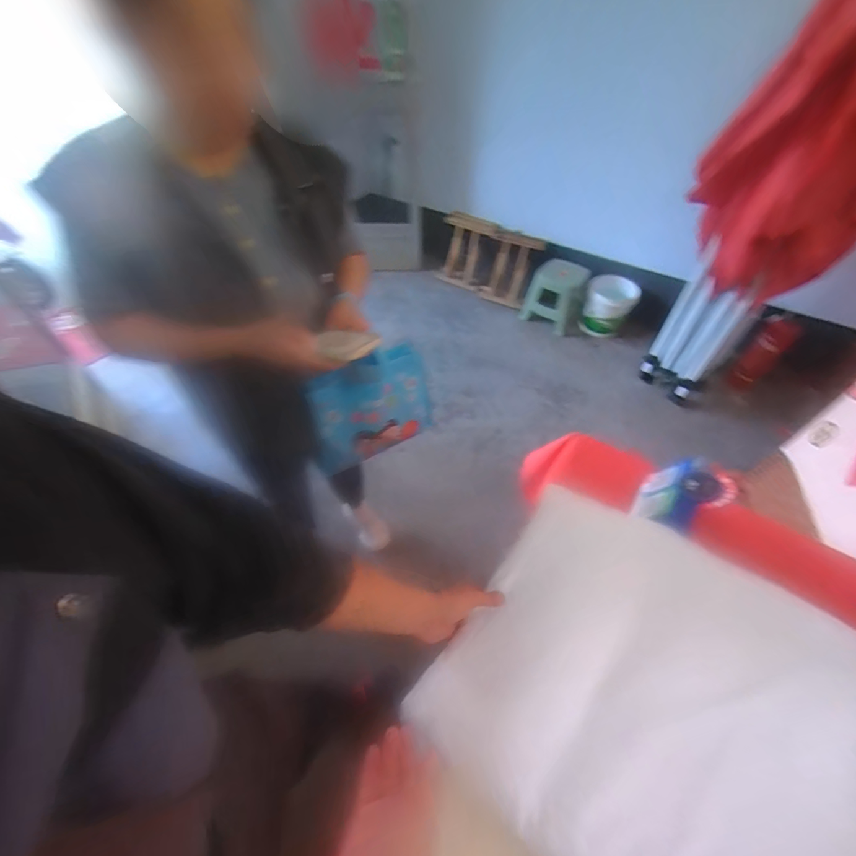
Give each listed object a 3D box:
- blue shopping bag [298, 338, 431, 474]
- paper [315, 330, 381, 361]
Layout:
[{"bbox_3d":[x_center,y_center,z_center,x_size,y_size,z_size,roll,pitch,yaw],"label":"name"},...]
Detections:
[{"bbox_3d":[-0.134,-0.036,0.908,0.265,0.244,0.101,-28,56,-21],"label":"blue shopping bag"},{"bbox_3d":[-0.136,-0.138,0.650,0.069,0.013,0.137,-38,41,-27],"label":"paper"}]

